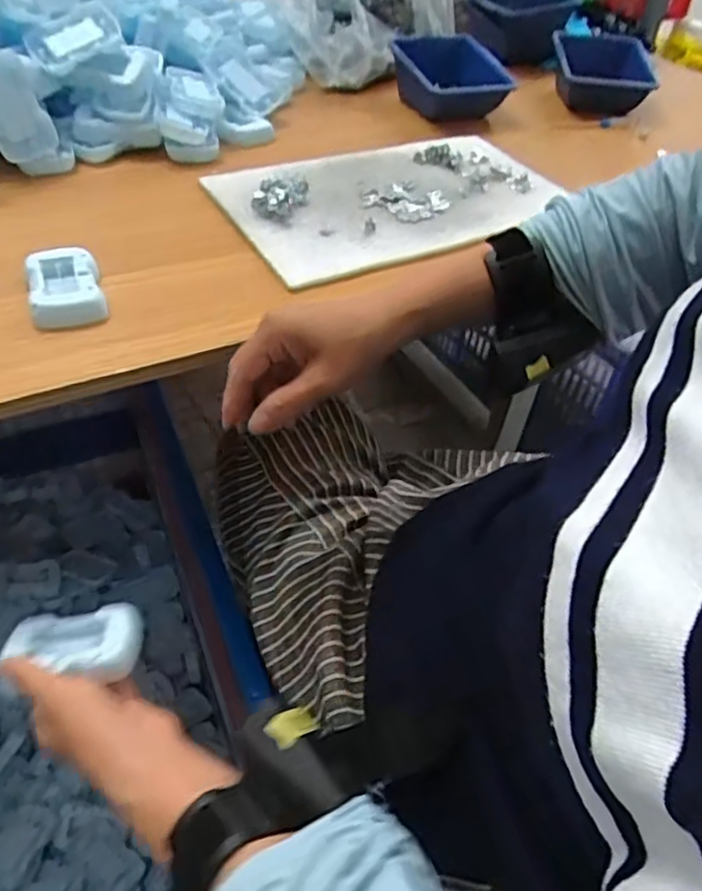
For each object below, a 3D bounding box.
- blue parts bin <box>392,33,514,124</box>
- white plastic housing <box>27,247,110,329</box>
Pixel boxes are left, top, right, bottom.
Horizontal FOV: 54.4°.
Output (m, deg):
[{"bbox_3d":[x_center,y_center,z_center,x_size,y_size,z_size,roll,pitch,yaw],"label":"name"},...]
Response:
[{"bbox_3d":[0.123,-0.460,0.853,0.095,0.062,0.147,-14,48,-20],"label":"blue parts bin"},{"bbox_3d":[-0.216,-0.121,0.515,0.050,0.021,0.078,-12,48,-18],"label":"white plastic housing"}]

